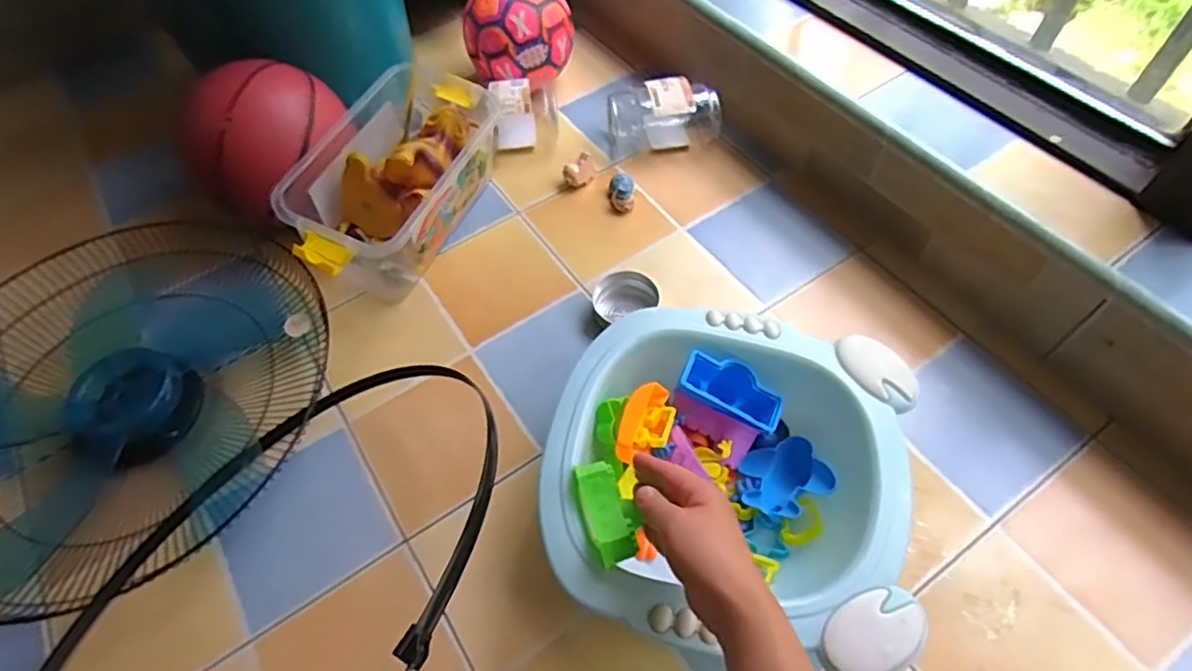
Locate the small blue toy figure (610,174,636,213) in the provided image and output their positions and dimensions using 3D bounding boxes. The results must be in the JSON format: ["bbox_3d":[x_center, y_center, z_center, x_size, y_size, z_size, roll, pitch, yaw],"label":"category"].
[{"bbox_3d":[0.034,-0.186,0.823,0.031,0.024,0.053,-4,57,1],"label":"small blue toy figure"}]

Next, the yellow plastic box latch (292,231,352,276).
[{"bbox_3d":[-0.288,-0.086,0.670,0.059,0.017,0.038,21,61,16],"label":"yellow plastic box latch"}]

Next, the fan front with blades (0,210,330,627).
[{"bbox_3d":[-0.513,0.059,0.694,0.409,0.083,0.440,-2,57,3],"label":"fan front with blades"}]

